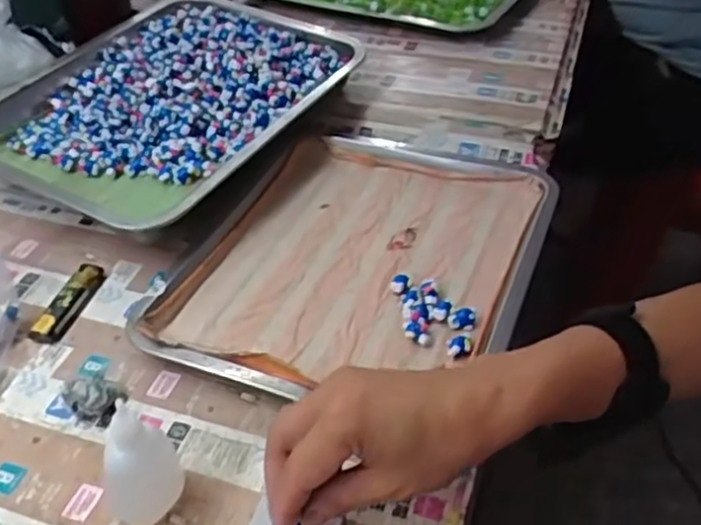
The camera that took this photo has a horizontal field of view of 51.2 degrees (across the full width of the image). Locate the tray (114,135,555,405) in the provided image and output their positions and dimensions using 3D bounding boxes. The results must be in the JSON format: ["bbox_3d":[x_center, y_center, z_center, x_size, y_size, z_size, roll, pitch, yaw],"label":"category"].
[{"bbox_3d":[0.009,-0.006,0.585,0.258,0.034,0.298,13,43,17],"label":"tray"}]

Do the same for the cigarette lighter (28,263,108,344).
[{"bbox_3d":[-0.218,0.030,0.567,0.019,0.014,0.081,8,41,12],"label":"cigarette lighter"}]

